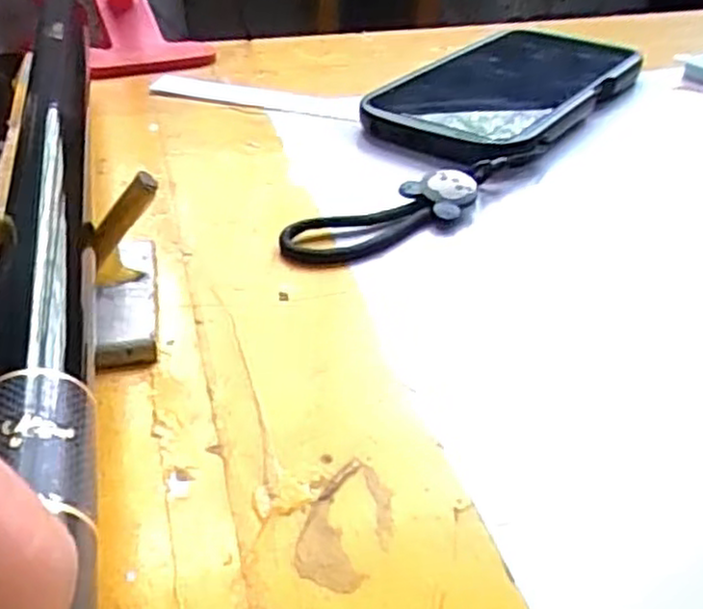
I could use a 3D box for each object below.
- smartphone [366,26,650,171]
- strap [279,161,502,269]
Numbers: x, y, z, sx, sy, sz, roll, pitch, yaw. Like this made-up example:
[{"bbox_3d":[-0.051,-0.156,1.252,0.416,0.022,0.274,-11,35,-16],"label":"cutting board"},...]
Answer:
[{"bbox_3d":[0.076,-0.104,0.349,0.082,0.013,0.169,22,40,29],"label":"smartphone"},{"bbox_3d":[0.020,-0.035,0.255,0.095,0.009,0.026,-24,41,-31],"label":"strap"}]

